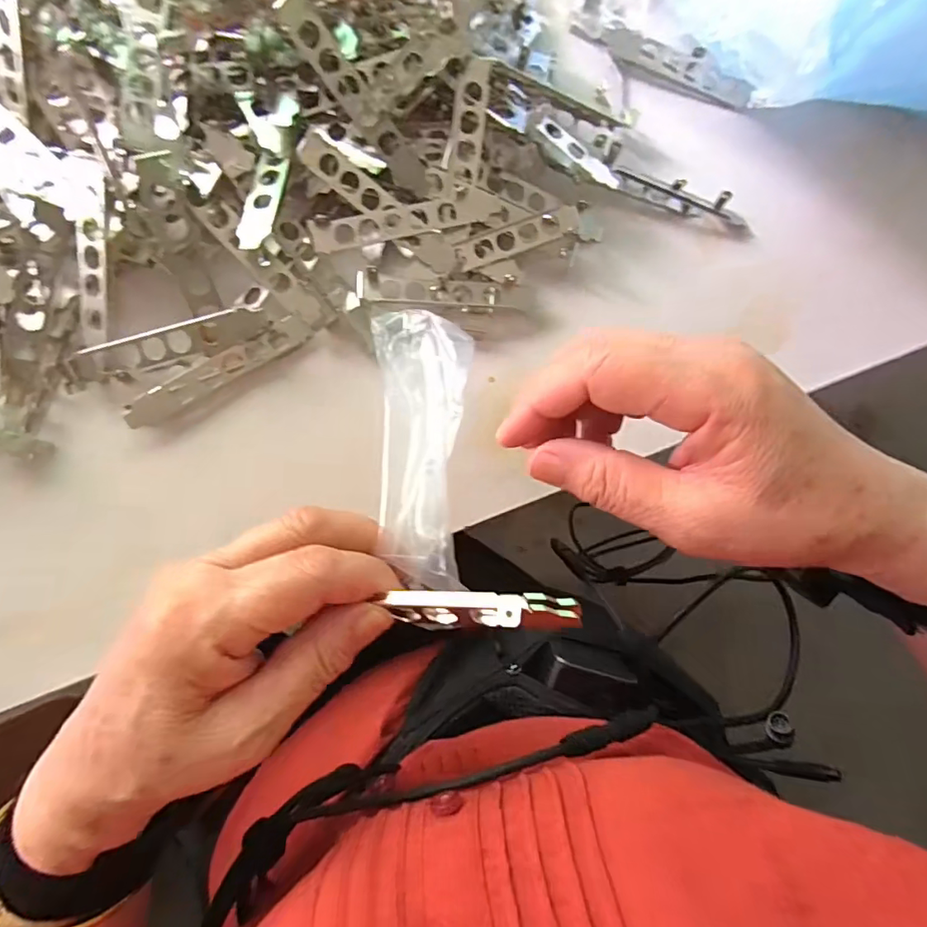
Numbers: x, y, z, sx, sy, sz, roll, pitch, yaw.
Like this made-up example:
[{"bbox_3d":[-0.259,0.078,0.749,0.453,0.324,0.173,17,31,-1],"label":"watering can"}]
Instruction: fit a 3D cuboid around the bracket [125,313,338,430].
[{"bbox_3d":[-0.143,-0.062,0.325,0.133,0.014,0.019,-32,88,-9],"label":"bracket"}]

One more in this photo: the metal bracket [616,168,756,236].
[{"bbox_3d":[0.162,-0.193,0.374,0.106,0.013,0.017,18,82,-4],"label":"metal bracket"}]

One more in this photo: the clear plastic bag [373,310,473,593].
[{"bbox_3d":[-0.021,-0.016,0.256,0.048,0.017,0.158,2,57,-6],"label":"clear plastic bag"}]

